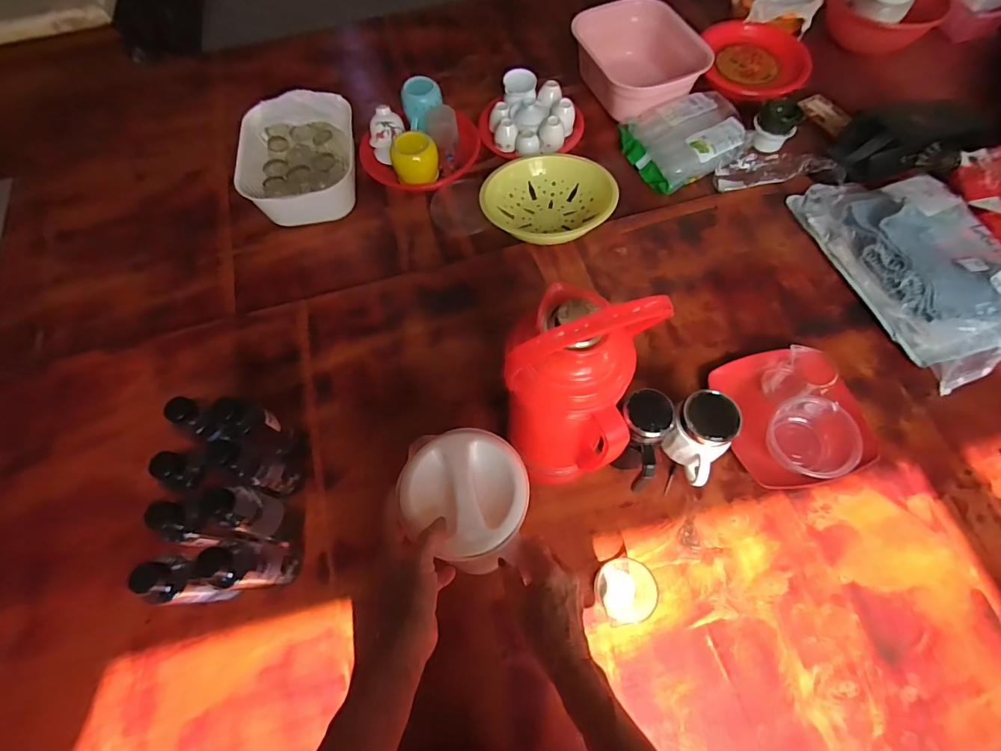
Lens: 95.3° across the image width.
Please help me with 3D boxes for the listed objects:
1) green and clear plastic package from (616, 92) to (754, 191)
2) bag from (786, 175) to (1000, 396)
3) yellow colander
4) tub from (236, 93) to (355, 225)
[{"bbox_3d":[0.387,-0.495,0.944,0.234,0.058,0.211,-20,65,-6],"label":"green and clear plastic package"},{"bbox_3d":[0.730,-0.210,0.786,0.282,0.066,0.426,-22,65,-7],"label":"bag"},{"bbox_3d":[0.103,-0.348,0.890,0.240,0.061,0.215,29,69,16],"label":"yellow colander"},{"bbox_3d":[-0.407,-0.439,0.938,0.221,0.111,0.256,-10,64,-1],"label":"tub"}]

